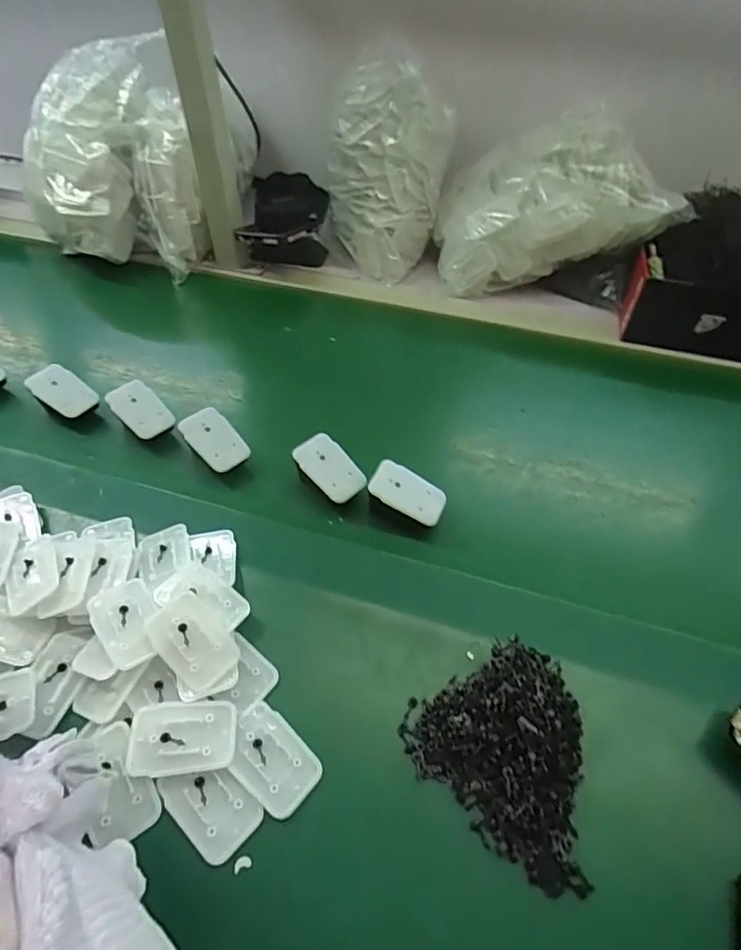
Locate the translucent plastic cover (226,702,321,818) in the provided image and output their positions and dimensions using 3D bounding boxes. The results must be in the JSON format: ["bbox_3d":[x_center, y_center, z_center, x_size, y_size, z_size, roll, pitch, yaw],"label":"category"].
[{"bbox_3d":[-0.069,0.197,0.360,0.069,0.007,0.045,34,57,24],"label":"translucent plastic cover"}]

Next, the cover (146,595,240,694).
[{"bbox_3d":[-0.133,0.125,0.391,0.047,0.007,0.066,-34,75,-29],"label":"cover"}]

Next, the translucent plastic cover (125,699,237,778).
[{"bbox_3d":[-0.130,0.183,0.361,0.069,0.012,0.045,-5,50,-6],"label":"translucent plastic cover"}]

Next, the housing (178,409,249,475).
[{"bbox_3d":[-0.157,-0.035,0.522,0.042,0.010,0.068,-41,85,-21],"label":"housing"}]

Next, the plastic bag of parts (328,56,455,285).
[{"bbox_3d":[0.024,-0.400,0.713,0.157,0.263,0.134,0,50,-2],"label":"plastic bag of parts"}]

